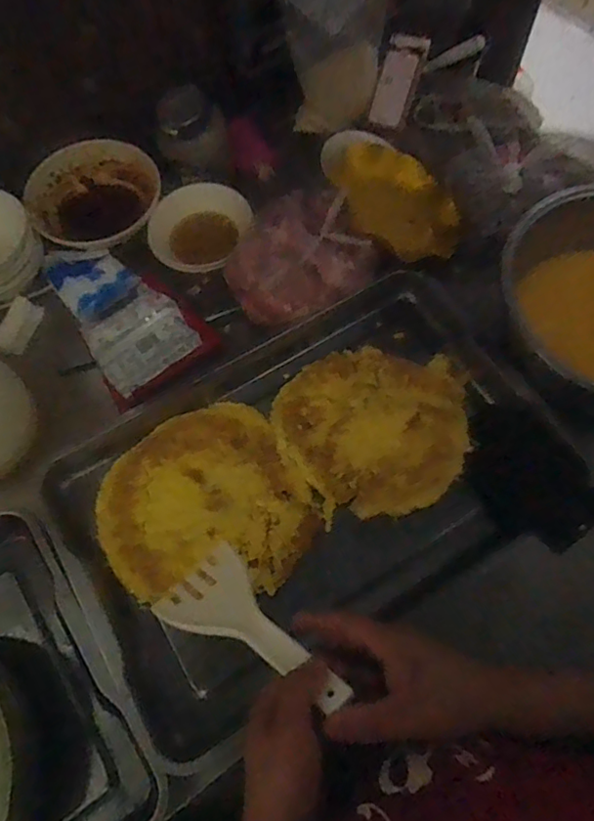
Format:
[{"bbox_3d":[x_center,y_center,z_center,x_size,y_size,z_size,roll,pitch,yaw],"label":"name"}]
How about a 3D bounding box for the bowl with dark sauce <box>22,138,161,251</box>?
[{"bbox_3d":[-0.288,-0.306,0.843,0.187,0.076,0.157,-14,66,-4],"label":"bowl with dark sauce"}]

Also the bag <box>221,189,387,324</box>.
[{"bbox_3d":[-0.002,-0.208,0.753,0.190,0.093,0.148,-27,68,-10],"label":"bag"}]

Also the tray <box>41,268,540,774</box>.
[{"bbox_3d":[0.010,0.083,0.710,0.559,0.066,0.384,-30,69,-11],"label":"tray"}]

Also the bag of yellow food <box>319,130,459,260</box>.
[{"bbox_3d":[0.141,-0.313,0.825,0.124,0.031,0.222,-36,89,-3],"label":"bag of yellow food"}]

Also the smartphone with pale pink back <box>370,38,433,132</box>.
[{"bbox_3d":[0.151,-0.492,0.856,0.058,0.012,0.126,22,107,11],"label":"smartphone with pale pink back"}]

